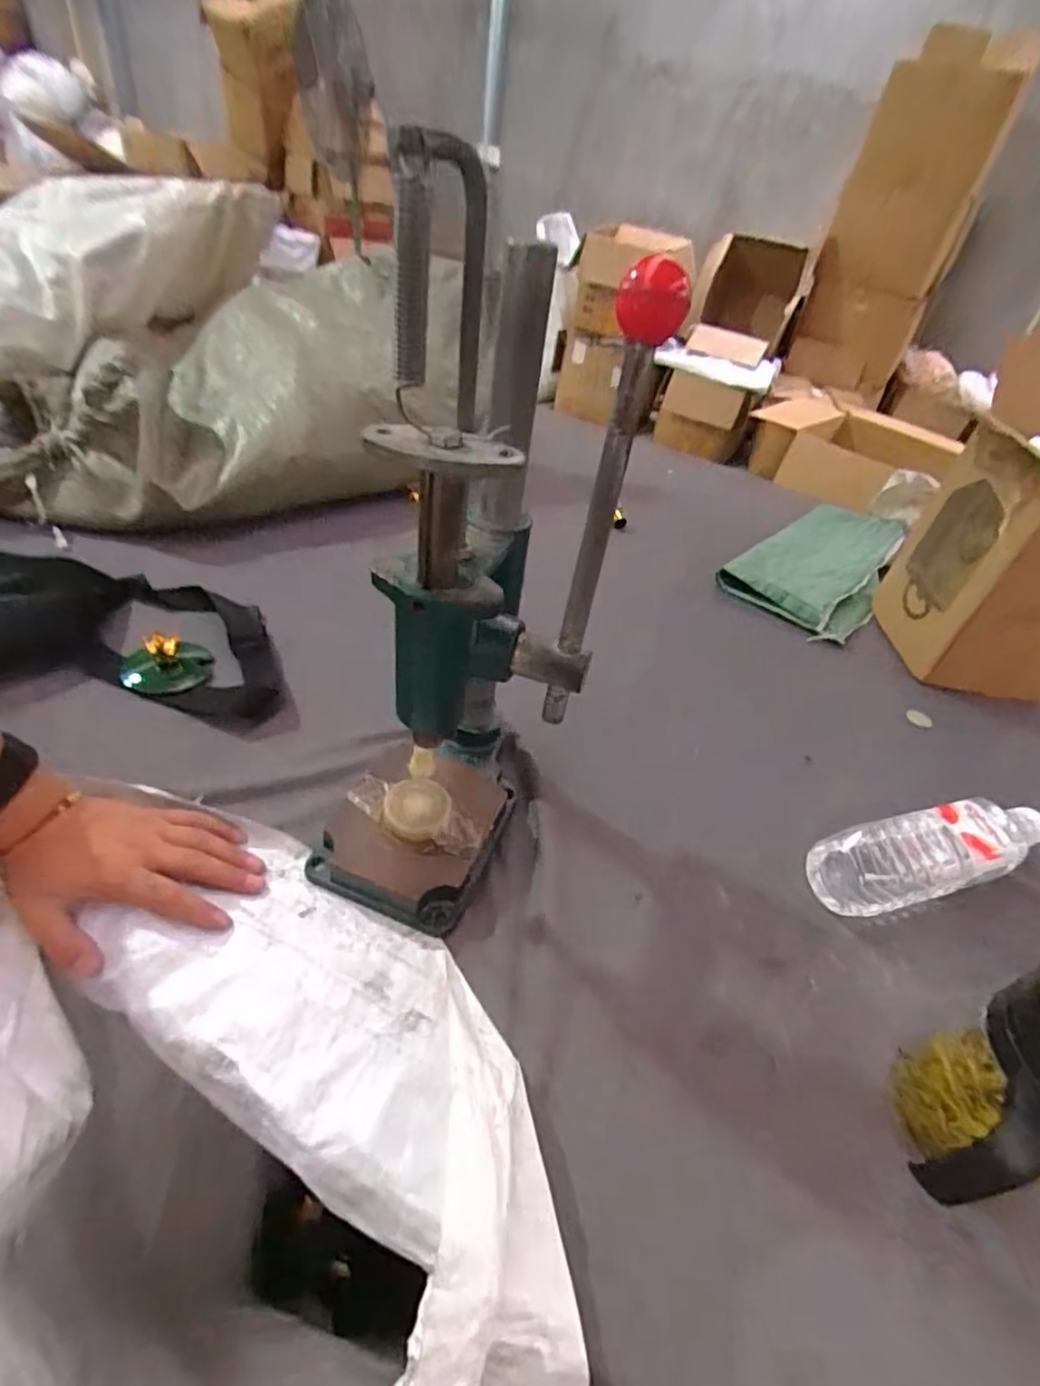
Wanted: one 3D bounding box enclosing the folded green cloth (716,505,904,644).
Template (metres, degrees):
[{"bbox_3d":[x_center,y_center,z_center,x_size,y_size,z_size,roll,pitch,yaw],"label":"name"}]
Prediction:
[{"bbox_3d":[0.441,-0.186,0.908,0.177,0.035,0.365,36,47,25],"label":"folded green cloth"}]

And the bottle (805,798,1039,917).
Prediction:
[{"bbox_3d":[0.342,0.133,0.519,0.234,0.057,0.059,-6,44,-18],"label":"bottle"}]

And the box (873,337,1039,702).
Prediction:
[{"bbox_3d":[0.559,-0.145,0.705,0.190,0.269,0.171,13,42,3],"label":"box"}]

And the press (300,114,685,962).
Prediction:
[{"bbox_3d":[-0.036,-0.039,0.386,0.154,0.400,0.192,22,43,12],"label":"press"}]

